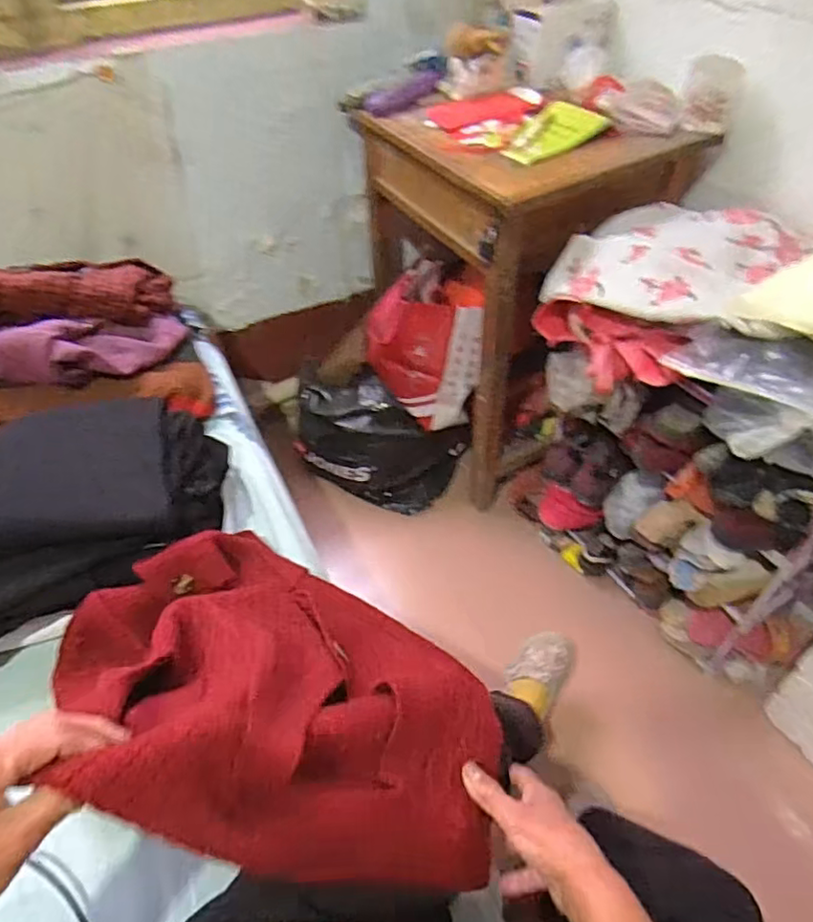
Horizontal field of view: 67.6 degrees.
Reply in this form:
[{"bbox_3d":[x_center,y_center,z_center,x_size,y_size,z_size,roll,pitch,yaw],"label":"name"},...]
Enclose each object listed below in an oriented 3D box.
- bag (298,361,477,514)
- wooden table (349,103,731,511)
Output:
[{"bbox_3d":[-0.082,-0.067,1.462,0.416,0.262,0.209,14,49,14],"label":"bag"},{"bbox_3d":[0.234,-0.371,1.357,0.446,0.731,0.497,-23,51,-18],"label":"wooden table"}]

